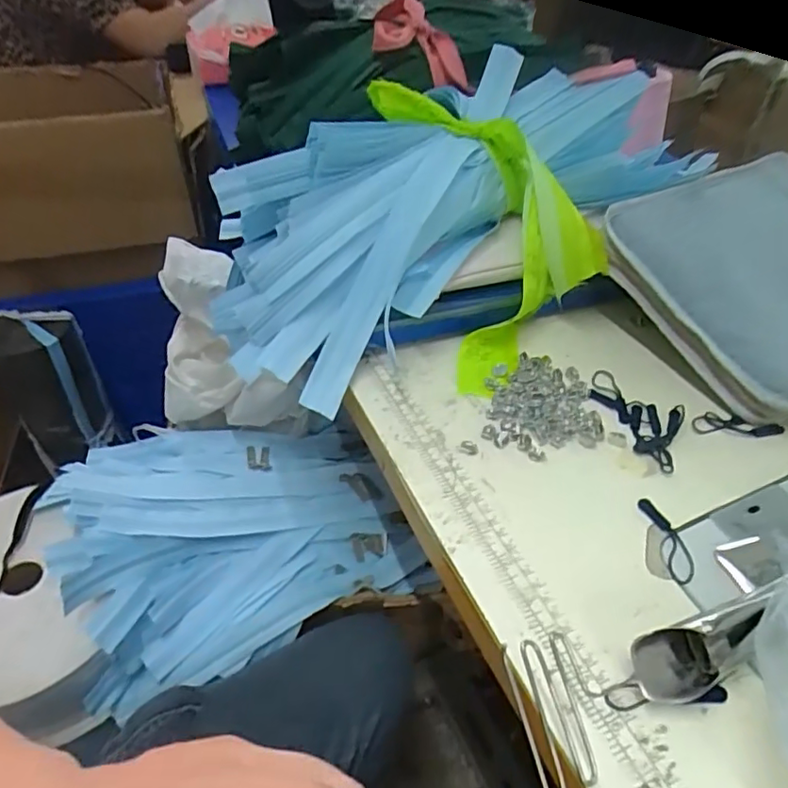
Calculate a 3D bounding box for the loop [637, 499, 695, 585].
[{"bbox_3d":[0.185,0.097,0.387,0.019,0.005,0.062,-5,43,-2],"label":"loop"}]

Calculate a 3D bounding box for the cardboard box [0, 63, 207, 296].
[{"bbox_3d":[-0.629,-0.416,1.032,0.546,0.286,0.387,-15,45,-14],"label":"cardboard box"}]

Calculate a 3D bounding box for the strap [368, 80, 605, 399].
[{"bbox_3d":[0.093,-0.155,0.518,0.164,0.165,0.250,-12,44,-9],"label":"strap"}]

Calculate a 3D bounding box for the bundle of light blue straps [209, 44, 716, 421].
[{"bbox_3d":[0.077,-0.181,0.565,0.531,0.161,0.214,-24,47,-21],"label":"bundle of light blue straps"}]

